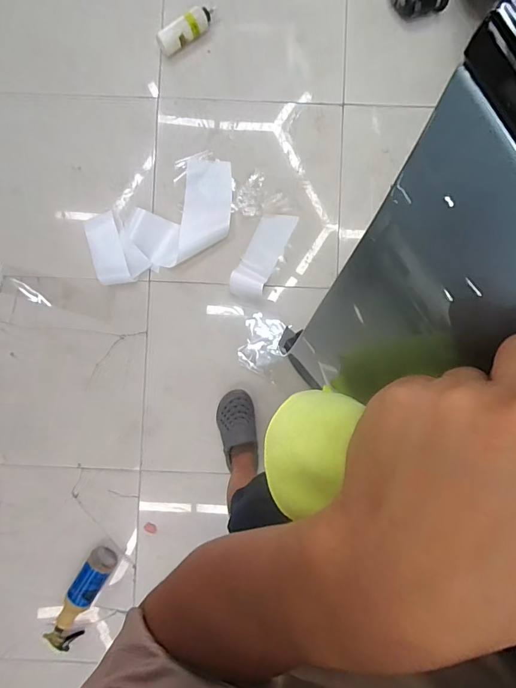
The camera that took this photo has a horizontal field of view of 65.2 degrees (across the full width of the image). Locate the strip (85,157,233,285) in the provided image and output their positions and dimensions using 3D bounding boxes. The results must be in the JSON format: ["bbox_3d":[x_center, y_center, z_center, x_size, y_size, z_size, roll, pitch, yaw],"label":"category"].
[{"bbox_3d":[-0.270,-0.364,1.182,0.479,0.070,0.243,-30,88,0],"label":"strip"}]

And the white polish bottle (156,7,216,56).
[{"bbox_3d":[-0.199,-0.931,1.179,0.063,0.059,0.223,44,75,-3],"label":"white polish bottle"}]

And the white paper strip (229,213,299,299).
[{"bbox_3d":[0.009,-0.266,1.221,0.105,0.040,0.275,26,89,2],"label":"white paper strip"}]

